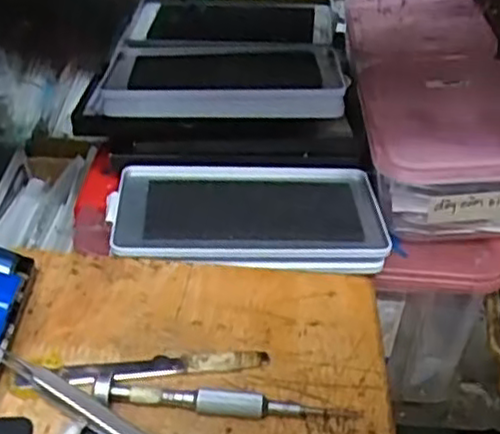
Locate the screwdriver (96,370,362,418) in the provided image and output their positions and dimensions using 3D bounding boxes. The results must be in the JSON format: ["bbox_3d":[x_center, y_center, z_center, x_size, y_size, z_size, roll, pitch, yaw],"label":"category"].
[{"bbox_3d":[-0.011,0.088,0.333,0.123,0.015,0.012,4,36,-1],"label":"screwdriver"}]

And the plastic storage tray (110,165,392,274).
[{"bbox_3d":[0.000,-0.002,0.495,0.184,0.019,0.099,1,36,-5],"label":"plastic storage tray"}]

